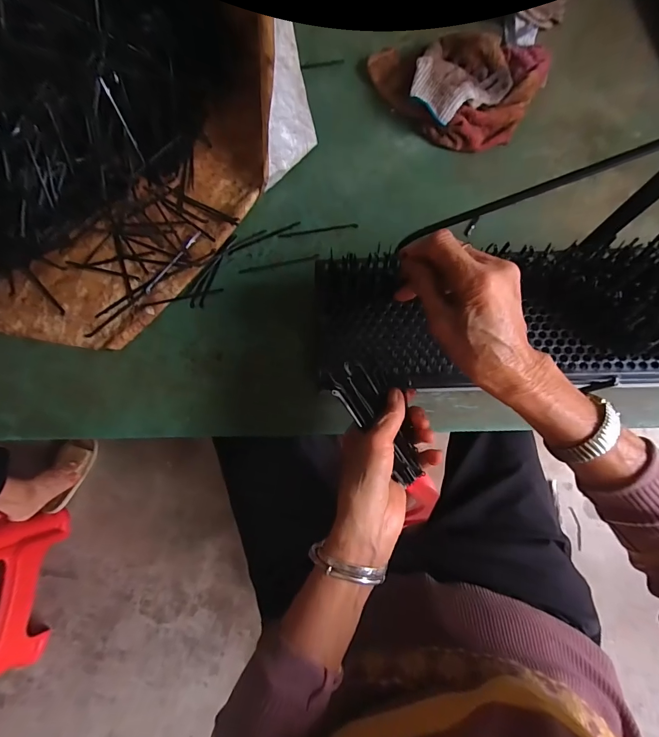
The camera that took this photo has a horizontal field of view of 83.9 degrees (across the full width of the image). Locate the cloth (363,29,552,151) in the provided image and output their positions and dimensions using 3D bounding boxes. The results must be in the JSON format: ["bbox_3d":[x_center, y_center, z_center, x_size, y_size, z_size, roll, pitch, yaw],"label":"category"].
[{"bbox_3d":[0.181,-0.414,0.529,0.254,0.053,0.178,16,80,2],"label":"cloth"}]

